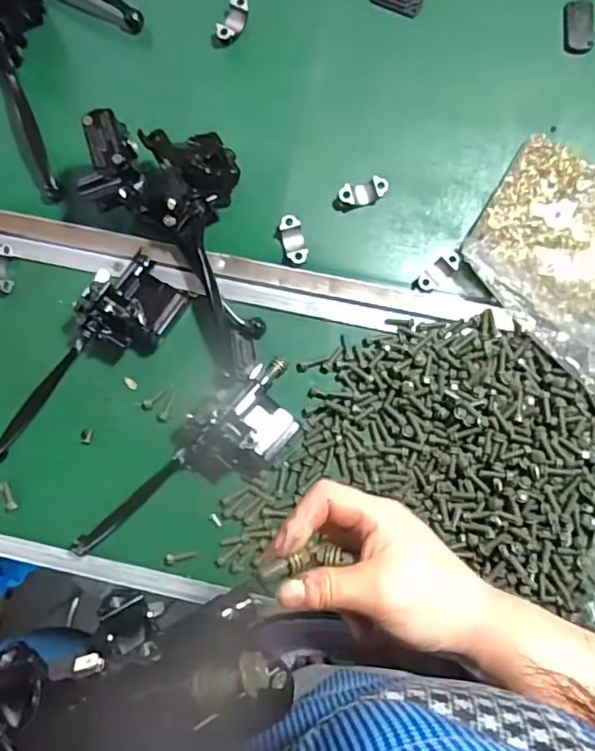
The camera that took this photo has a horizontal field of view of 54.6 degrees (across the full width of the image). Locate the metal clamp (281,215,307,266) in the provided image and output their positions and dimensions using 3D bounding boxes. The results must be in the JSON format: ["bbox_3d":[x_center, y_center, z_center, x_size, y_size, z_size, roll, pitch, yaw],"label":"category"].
[{"bbox_3d":[-0.003,-0.120,0.515,0.019,0.015,0.043,-15,89,0],"label":"metal clamp"}]

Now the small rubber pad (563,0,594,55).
[{"bbox_3d":[0.259,-0.322,0.531,0.027,0.013,0.048,-3,89,0],"label":"small rubber pad"}]

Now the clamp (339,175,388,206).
[{"bbox_3d":[0.060,-0.165,0.520,0.044,0.014,0.021,-16,89,0],"label":"clamp"}]

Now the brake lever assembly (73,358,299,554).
[{"bbox_3d":[-0.090,0.084,0.485,0.237,0.050,0.070,-39,84,0],"label":"brake lever assembly"}]

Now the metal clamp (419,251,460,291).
[{"bbox_3d":[0.126,-0.091,0.507,0.043,0.009,0.019,-41,89,0],"label":"metal clamp"}]

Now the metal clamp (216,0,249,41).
[{"bbox_3d":[-0.060,-0.331,0.537,0.020,0.013,0.041,32,89,1],"label":"metal clamp"}]

